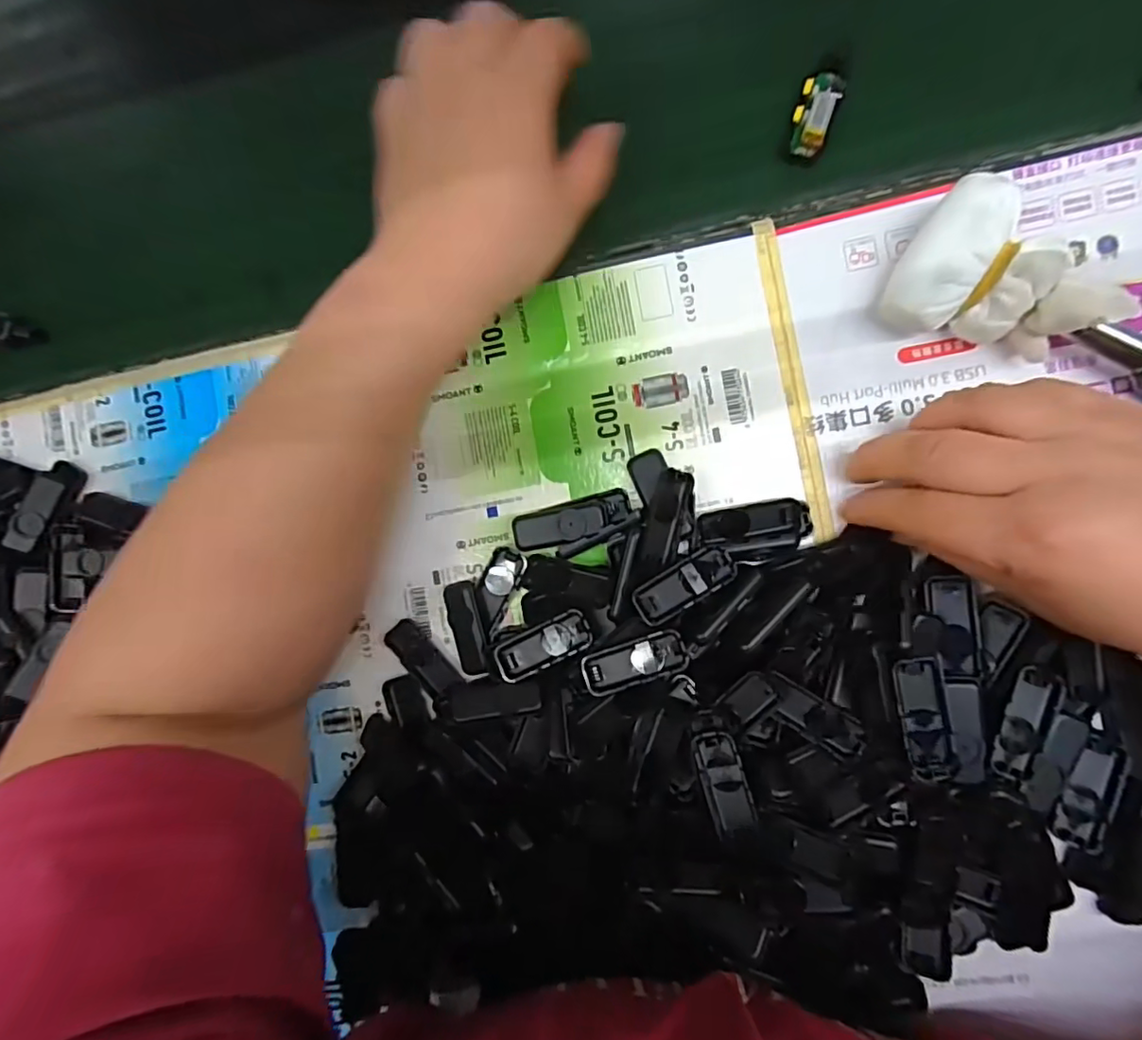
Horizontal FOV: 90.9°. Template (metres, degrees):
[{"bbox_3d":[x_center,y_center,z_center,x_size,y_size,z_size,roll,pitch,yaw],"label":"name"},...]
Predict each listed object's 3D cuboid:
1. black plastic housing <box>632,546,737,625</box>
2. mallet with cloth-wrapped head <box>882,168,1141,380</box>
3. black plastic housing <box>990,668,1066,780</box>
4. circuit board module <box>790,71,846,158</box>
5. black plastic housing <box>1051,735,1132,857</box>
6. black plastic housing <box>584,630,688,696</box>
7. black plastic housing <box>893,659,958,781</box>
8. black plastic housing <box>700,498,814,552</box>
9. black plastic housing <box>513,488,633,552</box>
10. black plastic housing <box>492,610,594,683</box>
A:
[{"bbox_3d":[0.050,0.029,0.251,0.047,0.004,0.018,-33,84,5],"label":"black plastic housing"},{"bbox_3d":[0.254,-0.065,0.229,0.241,0.034,0.060,24,91,7],"label":"mallet with cloth-wrapped head"},{"bbox_3d":[0.189,0.085,0.234,0.018,0.004,0.046,23,91,7],"label":"black plastic housing"},{"bbox_3d":[0.118,-0.198,0.271,0.019,0.006,0.041,19,91,8],"label":"circuit board module"},{"bbox_3d":[0.220,0.116,0.238,0.019,0.010,0.046,19,90,8],"label":"black plastic housing"},{"bbox_3d":[0.029,0.064,0.250,0.046,0.007,0.019,-20,86,6],"label":"black plastic housing"},{"bbox_3d":[0.147,0.082,0.234,0.017,0.008,0.050,-10,87,7],"label":"black plastic housing"},{"bbox_3d":[0.084,0.003,0.258,0.050,0.019,0.022,-6,87,7],"label":"black plastic housing"},{"bbox_3d":[0.001,0.001,0.272,0.057,0.010,0.019,-16,86,7],"label":"black plastic housing"},{"bbox_3d":[-0.013,0.059,0.267,0.046,0.014,0.019,-27,85,6],"label":"black plastic housing"}]

